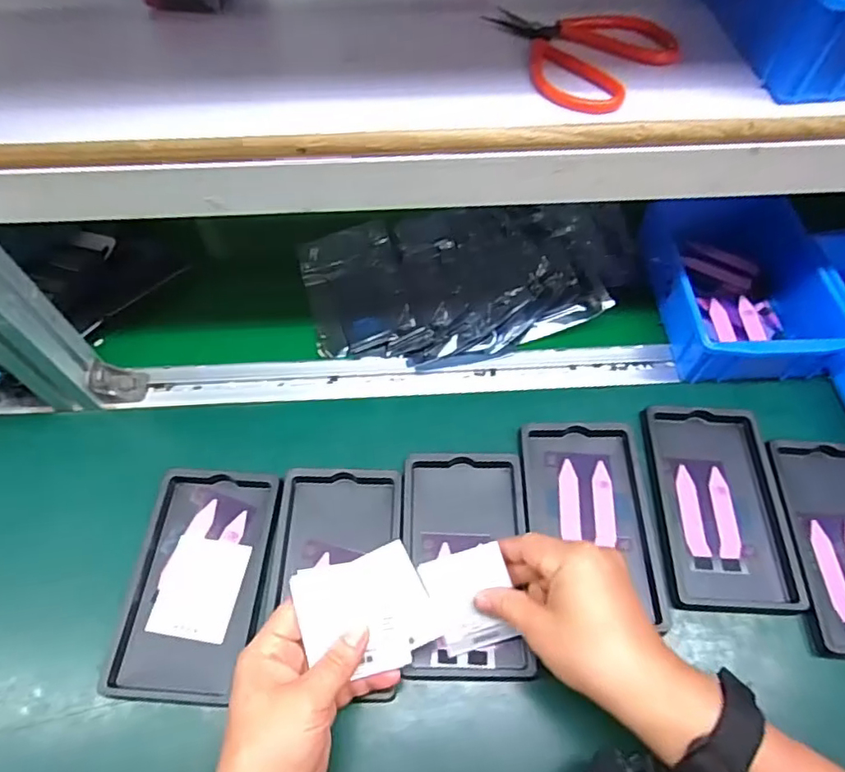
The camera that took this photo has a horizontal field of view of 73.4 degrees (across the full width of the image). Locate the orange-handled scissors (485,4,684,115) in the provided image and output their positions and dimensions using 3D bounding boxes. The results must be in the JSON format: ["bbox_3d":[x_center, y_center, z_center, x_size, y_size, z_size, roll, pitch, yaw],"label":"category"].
[{"bbox_3d":[0.098,-0.223,0.371,0.109,0.016,0.091,40,66,22],"label":"orange-handled scissors"}]

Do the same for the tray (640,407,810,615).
[{"bbox_3d":[0.231,0.090,0.444,0.097,0.014,0.161,3,62,0],"label":"tray"}]

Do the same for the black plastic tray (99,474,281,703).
[{"bbox_3d":[-0.162,0.141,0.415,0.094,0.011,0.157,4,62,1],"label":"black plastic tray"}]

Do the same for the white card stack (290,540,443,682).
[{"bbox_3d":[-0.034,0.140,0.349,0.078,0.011,0.072,-16,93,-6],"label":"white card stack"}]

